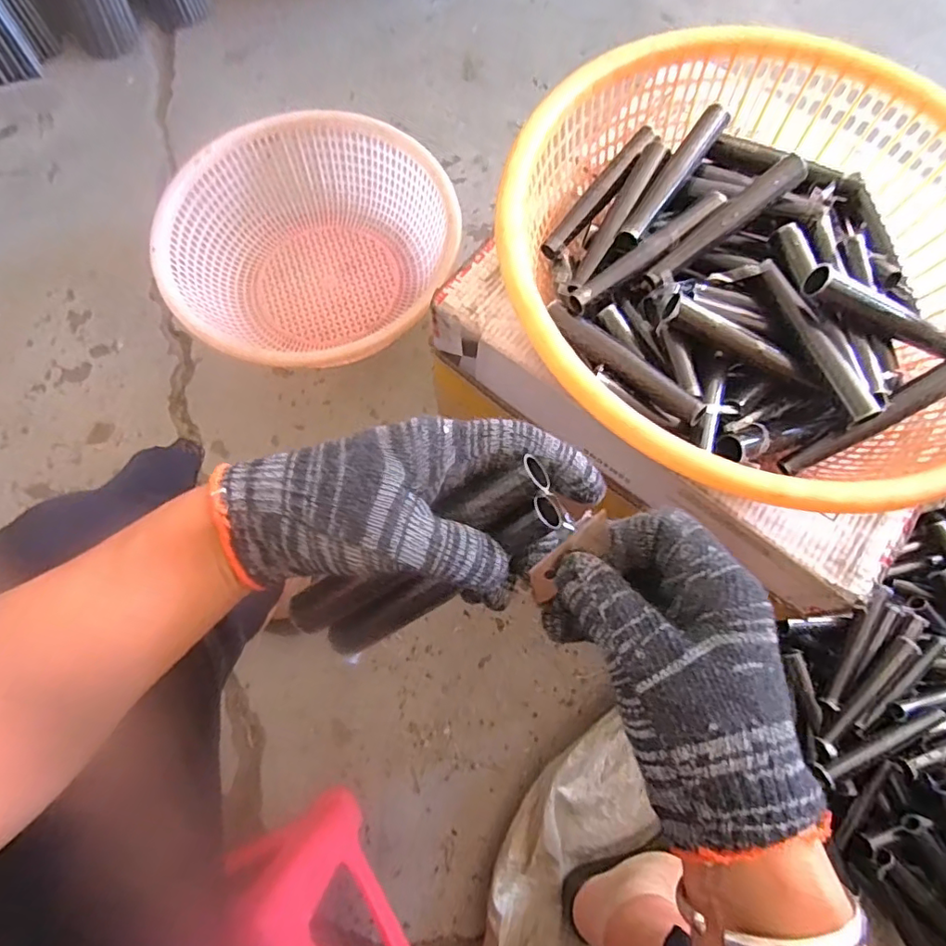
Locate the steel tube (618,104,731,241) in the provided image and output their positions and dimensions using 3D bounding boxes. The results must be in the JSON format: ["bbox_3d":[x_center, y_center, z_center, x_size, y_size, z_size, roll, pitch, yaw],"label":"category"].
[{"bbox_3d":[0.169,-0.252,0.461,0.023,0.020,0.145,36,76,9],"label":"steel tube"}]

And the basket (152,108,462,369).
[{"bbox_3d":[-0.230,-0.318,0.803,0.371,0.127,0.398,0,73,-1],"label":"basket"}]

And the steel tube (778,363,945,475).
[{"bbox_3d":[0.307,-0.041,0.419,0.148,0.015,0.020,-32,75,12],"label":"steel tube"}]

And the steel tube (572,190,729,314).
[{"bbox_3d":[0.143,-0.178,0.444,0.152,0.024,0.019,-37,77,-11],"label":"steel tube"}]

